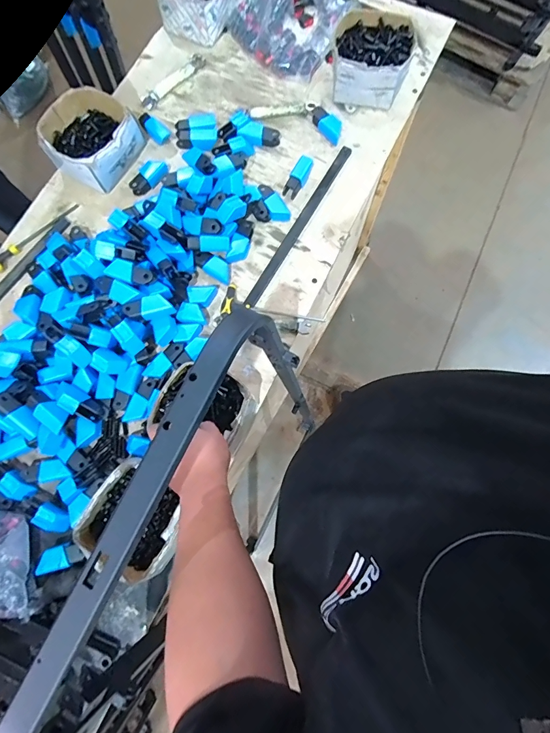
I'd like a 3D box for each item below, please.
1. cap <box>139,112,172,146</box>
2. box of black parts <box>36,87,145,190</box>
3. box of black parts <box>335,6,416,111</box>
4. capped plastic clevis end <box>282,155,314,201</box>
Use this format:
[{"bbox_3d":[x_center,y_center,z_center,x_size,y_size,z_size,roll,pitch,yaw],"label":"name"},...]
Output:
[{"bbox_3d":[-0.251,-0.491,0.762,0.066,0.021,0.039,32,120,-13],"label":"cap"},{"bbox_3d":[-0.363,-0.451,0.729,0.171,0.071,0.163,34,80,8],"label":"box of black parts"},{"bbox_3d":[0.198,-0.634,0.762,0.157,0.078,0.169,9,78,2],"label":"box of black parts"},{"bbox_3d":[0.048,-0.375,0.726,0.031,0.031,0.088,30,79,7],"label":"capped plastic clevis end"}]

